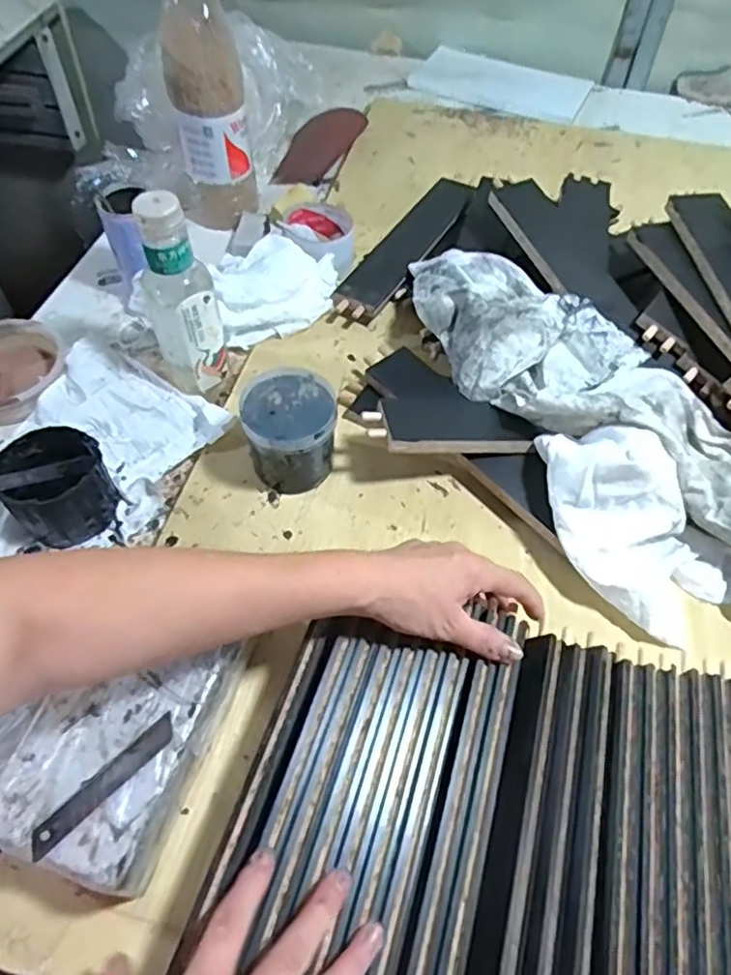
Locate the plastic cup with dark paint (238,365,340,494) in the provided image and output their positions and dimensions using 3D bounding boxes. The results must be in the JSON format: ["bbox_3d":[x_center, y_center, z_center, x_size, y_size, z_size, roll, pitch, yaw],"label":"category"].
[{"bbox_3d":[-0.066,-0.050,0.576,0.077,0.086,0.079,1,55,-1],"label":"plastic cup with dark paint"}]

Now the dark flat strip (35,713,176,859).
[{"bbox_3d":[-0.157,0.178,0.388,0.018,0.004,0.096,36,61,28],"label":"dark flat strip"}]

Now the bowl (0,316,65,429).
[{"bbox_3d":[-0.368,-0.113,0.662,0.121,0.054,0.110,1,55,-1],"label":"bowl"}]

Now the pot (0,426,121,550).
[{"bbox_3d":[-0.270,-0.002,0.555,0.081,0.072,0.087,1,55,-1],"label":"pot"}]

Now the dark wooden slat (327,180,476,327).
[{"bbox_3d":[0.055,-0.302,0.784,0.059,0.023,0.293,25,58,15],"label":"dark wooden slat"}]

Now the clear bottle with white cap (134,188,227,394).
[{"bbox_3d":[-0.176,-0.177,0.610,0.069,0.201,0.058,-12,56,-10],"label":"clear bottle with white cap"}]

